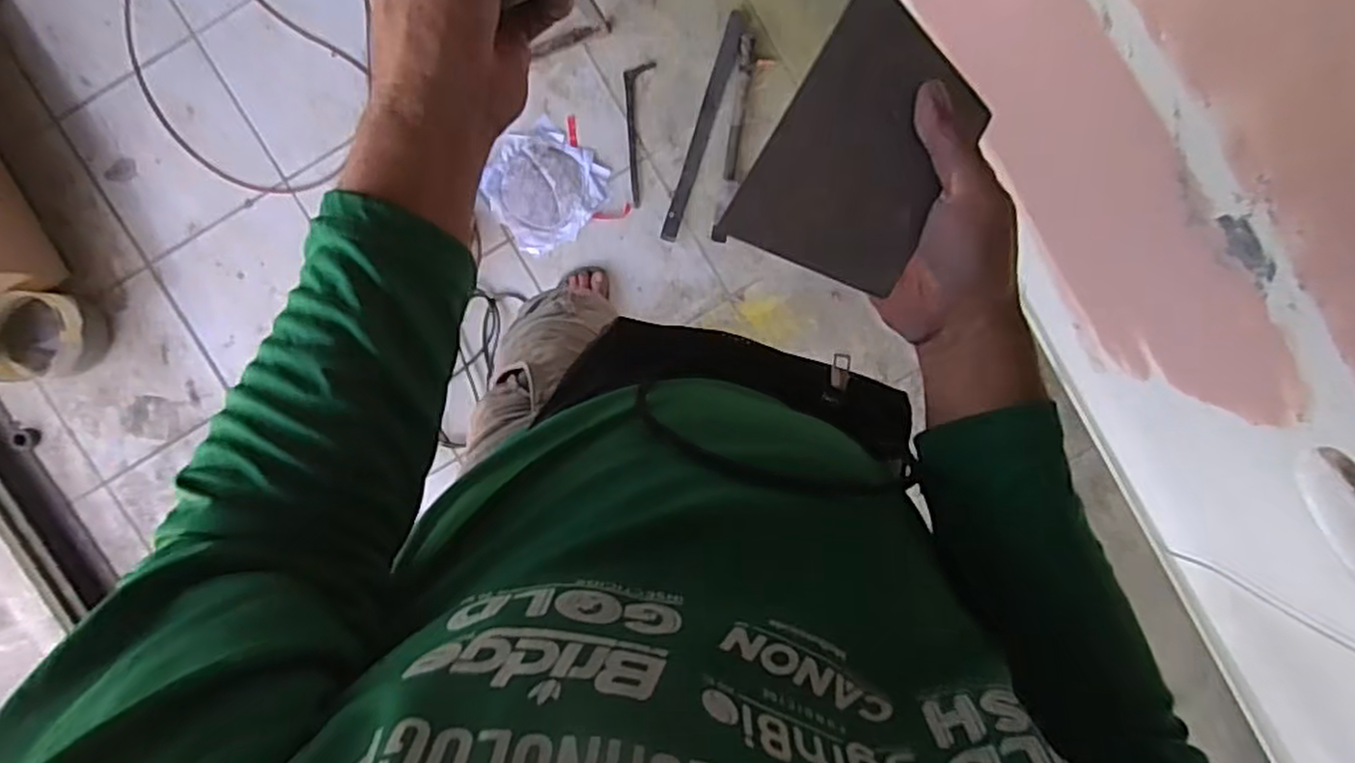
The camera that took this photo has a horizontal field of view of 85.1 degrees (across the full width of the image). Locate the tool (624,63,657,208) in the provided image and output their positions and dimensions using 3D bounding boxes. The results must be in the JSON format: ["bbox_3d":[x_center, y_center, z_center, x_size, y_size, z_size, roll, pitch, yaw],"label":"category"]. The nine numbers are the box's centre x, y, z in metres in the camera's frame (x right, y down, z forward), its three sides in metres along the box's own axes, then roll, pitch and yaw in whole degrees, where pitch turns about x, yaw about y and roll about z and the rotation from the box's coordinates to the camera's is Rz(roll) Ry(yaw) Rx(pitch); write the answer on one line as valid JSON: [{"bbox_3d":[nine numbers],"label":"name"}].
[{"bbox_3d":[-0.078,-0.484,1.449,0.055,0.012,0.276,2,95,-1],"label":"tool"}]

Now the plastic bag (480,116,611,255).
[{"bbox_3d":[-0.267,-0.380,1.456,0.216,0.031,0.221,36,94,-3],"label":"plastic bag"}]

